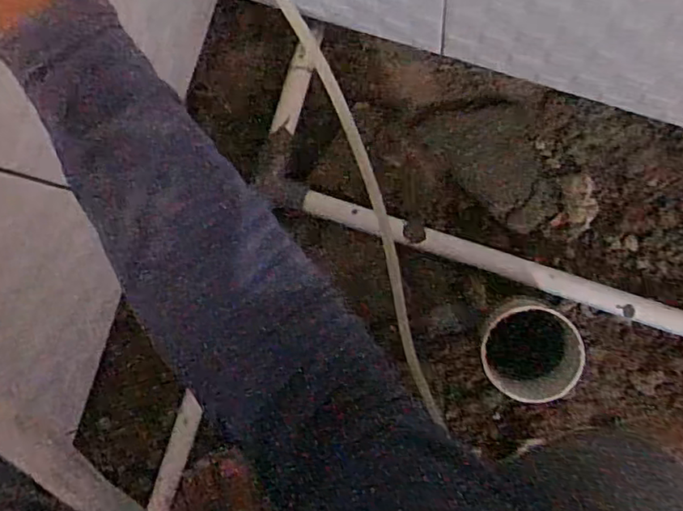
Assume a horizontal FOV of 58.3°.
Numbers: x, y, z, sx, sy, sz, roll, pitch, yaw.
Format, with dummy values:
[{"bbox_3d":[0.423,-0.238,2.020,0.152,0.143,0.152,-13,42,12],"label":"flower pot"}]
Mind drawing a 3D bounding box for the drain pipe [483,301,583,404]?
[{"bbox_3d":[0.188,0.093,0.625,0.095,0.121,0.084,18,90,8],"label":"drain pipe"}]

